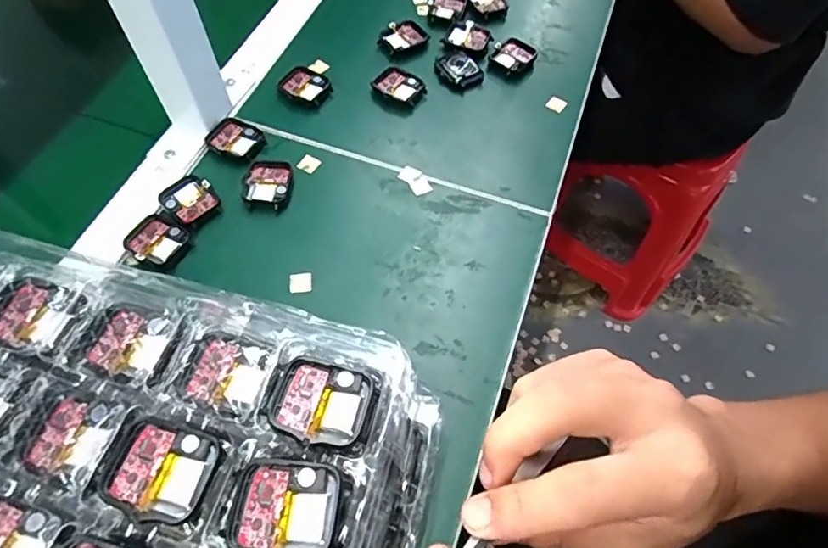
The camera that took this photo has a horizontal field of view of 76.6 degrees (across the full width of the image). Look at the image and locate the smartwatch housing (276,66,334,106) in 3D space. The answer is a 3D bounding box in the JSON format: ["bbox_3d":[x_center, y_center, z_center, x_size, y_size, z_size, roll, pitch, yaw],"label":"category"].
[{"bbox_3d":[-0.101,-0.176,0.490,0.047,0.007,0.039,34,65,17],"label":"smartwatch housing"}]

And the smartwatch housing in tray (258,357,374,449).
[{"bbox_3d":[-0.045,0.058,0.241,0.046,0.007,0.035,12,60,6],"label":"smartwatch housing in tray"}]

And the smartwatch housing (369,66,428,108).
[{"bbox_3d":[-0.013,-0.176,0.493,0.047,0.008,0.037,29,63,14],"label":"smartwatch housing"}]

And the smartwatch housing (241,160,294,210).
[{"bbox_3d":[-0.121,-0.073,0.432,0.039,0.008,0.045,4,60,1],"label":"smartwatch housing"}]

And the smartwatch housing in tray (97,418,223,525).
[{"bbox_3d":[-0.109,0.084,0.225,0.042,0.006,0.038,15,61,7],"label":"smartwatch housing in tray"}]

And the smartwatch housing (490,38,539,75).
[{"bbox_3d":[0.098,-0.214,0.517,0.039,0.011,0.043,31,64,16],"label":"smartwatch housing"}]

